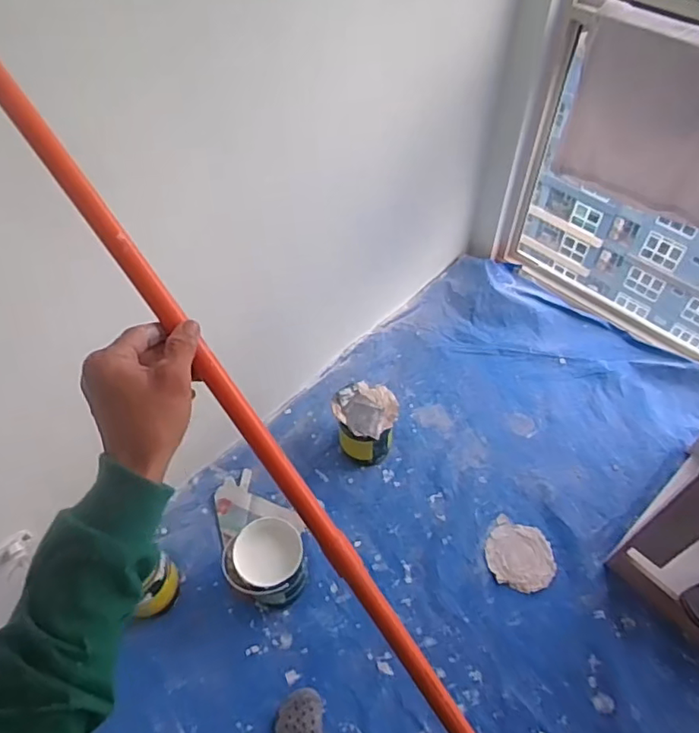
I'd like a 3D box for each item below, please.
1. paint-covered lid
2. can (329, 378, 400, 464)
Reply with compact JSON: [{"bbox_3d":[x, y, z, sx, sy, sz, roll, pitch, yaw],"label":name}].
[{"bbox_3d":[0.470,0.514,1.548,0.183,0.014,0.180,18,56,14],"label":"paint-covered lid"},{"bbox_3d":[0.045,0.176,1.658,0.179,0.222,0.184,11,55,10],"label":"can"}]

